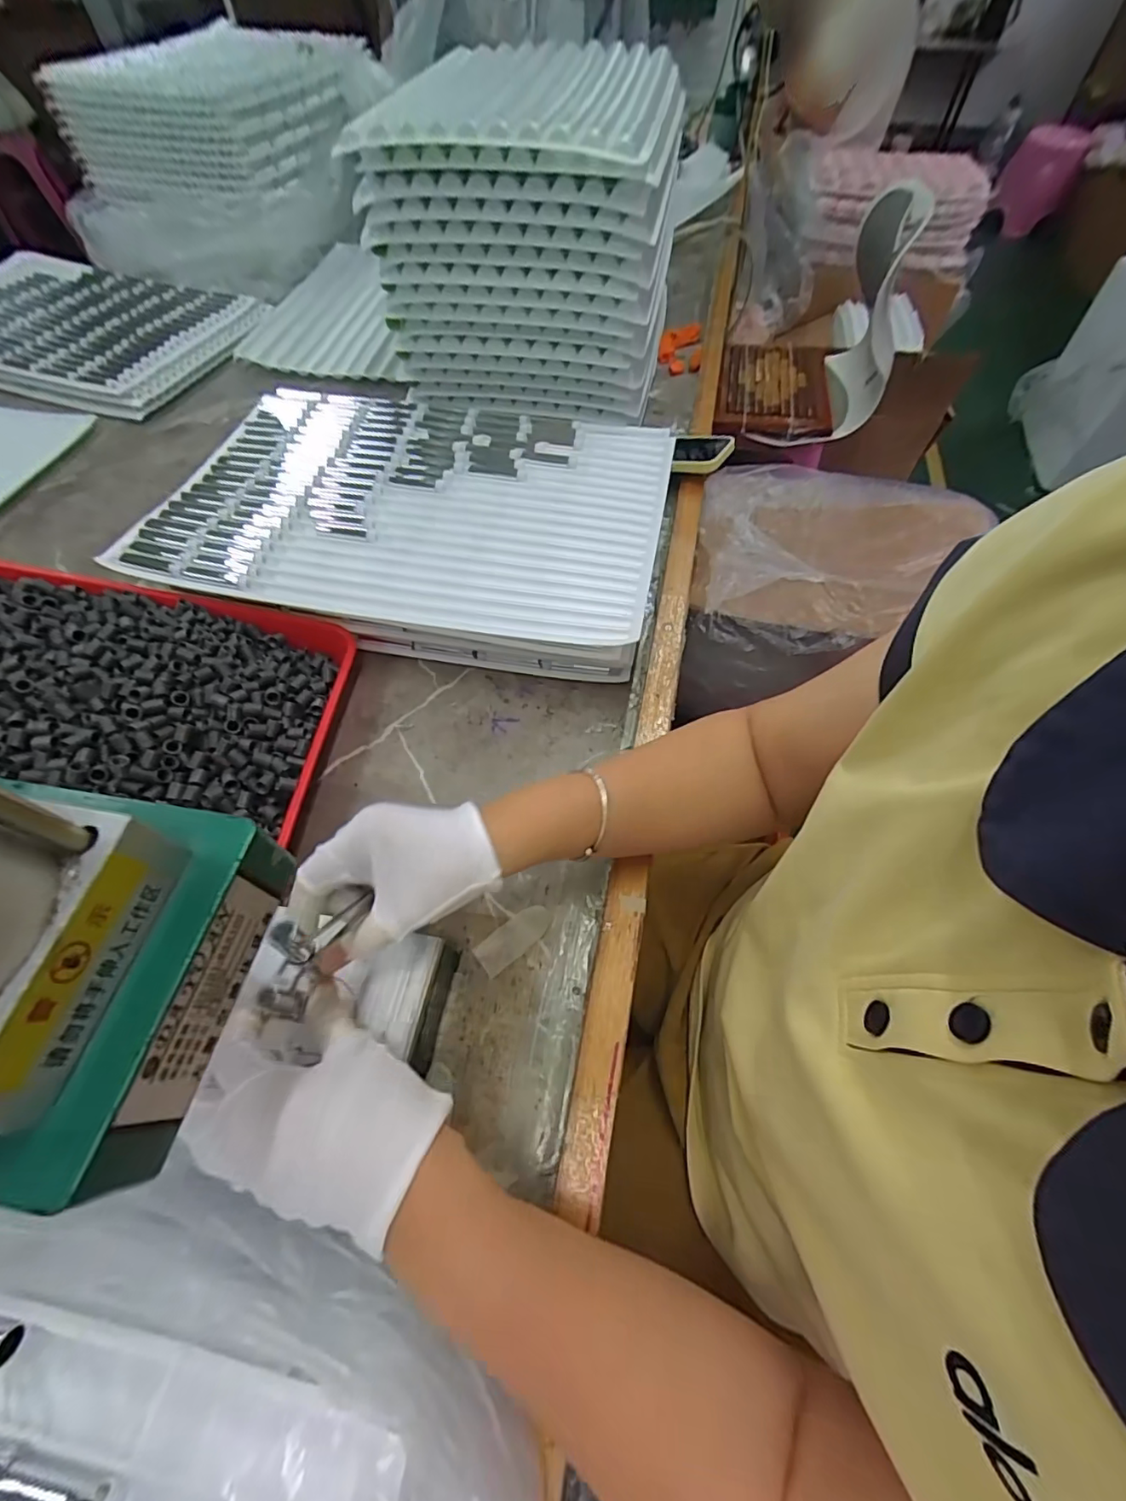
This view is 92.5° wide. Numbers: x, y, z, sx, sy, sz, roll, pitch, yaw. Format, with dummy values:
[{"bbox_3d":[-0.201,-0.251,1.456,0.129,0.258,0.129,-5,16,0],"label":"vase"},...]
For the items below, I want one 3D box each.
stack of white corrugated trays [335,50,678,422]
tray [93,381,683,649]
[{"bbox_3d":[-0.039,-0.674,0.692,0.360,0.281,0.396,8,60,6],"label":"stack of white corrugated trays"},{"bbox_3d":[-0.151,-0.265,0.556,0.496,0.030,0.350,9,60,8],"label":"tray"}]

